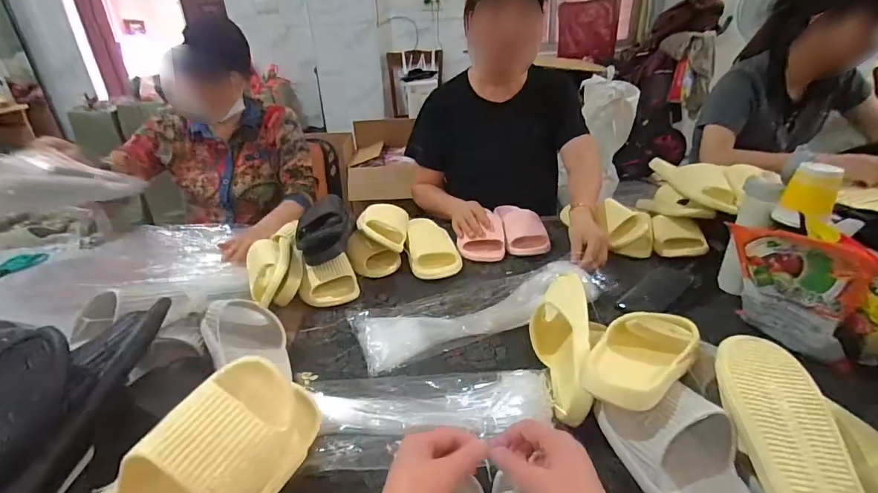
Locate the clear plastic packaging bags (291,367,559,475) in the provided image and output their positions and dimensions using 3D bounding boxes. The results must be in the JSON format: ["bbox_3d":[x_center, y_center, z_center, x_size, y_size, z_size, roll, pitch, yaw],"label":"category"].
[{"bbox_3d":[-0.014,0.209,0.558,0.318,0.034,0.147,-10,20,1],"label":"clear plastic packaging bags"}]

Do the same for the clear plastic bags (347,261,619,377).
[{"bbox_3d":[0.077,0.095,0.751,0.443,0.031,0.157,-13,29,-19],"label":"clear plastic bags"}]

